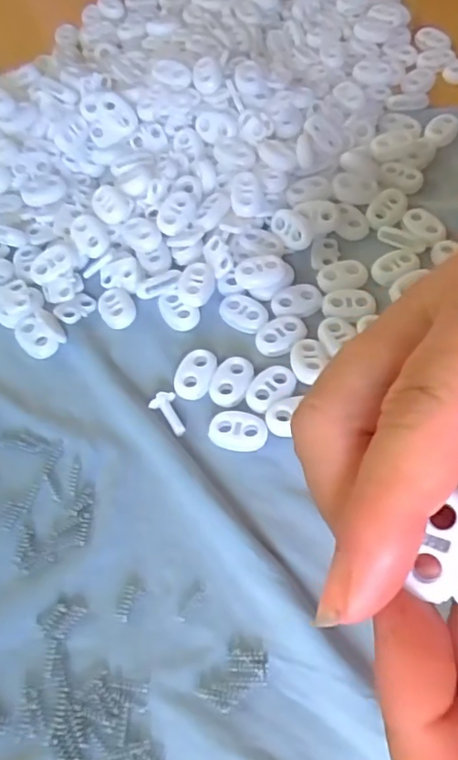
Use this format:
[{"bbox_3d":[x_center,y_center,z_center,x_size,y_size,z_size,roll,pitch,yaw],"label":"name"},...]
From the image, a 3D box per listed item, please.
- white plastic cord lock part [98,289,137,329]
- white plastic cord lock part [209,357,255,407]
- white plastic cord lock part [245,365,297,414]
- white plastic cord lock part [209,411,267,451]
[{"bbox_3d":[-0.050,-0.032,0.261,0.015,0.005,0.022,-24,60,-10],"label":"white plastic cord lock part"},{"bbox_3d":[0.000,0.000,0.236,0.015,0.004,0.022,20,62,16],"label":"white plastic cord lock part"},{"bbox_3d":[0.016,0.002,0.233,0.022,0.004,0.015,-35,62,-16],"label":"white plastic cord lock part"},{"bbox_3d":[0.004,0.020,0.227,0.022,0.004,0.015,14,61,13],"label":"white plastic cord lock part"}]

